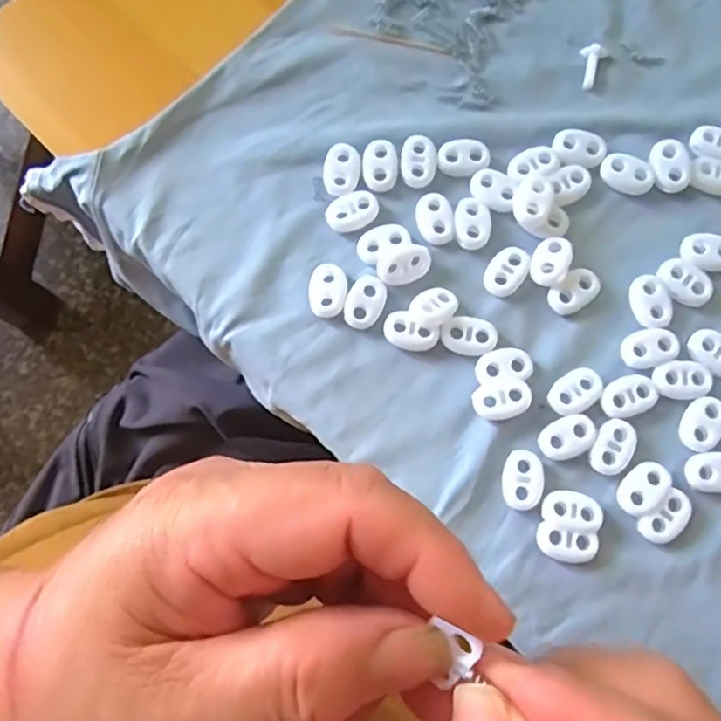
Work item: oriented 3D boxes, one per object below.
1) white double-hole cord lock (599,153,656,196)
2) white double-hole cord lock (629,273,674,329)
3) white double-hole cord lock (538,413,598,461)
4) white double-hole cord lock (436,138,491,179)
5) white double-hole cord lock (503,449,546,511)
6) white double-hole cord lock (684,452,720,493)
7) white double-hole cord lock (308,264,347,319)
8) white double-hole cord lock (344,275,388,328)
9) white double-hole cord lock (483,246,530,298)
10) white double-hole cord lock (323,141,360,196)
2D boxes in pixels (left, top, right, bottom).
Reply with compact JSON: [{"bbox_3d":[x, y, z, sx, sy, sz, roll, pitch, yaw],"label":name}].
[{"bbox_3d":[0.113,-0.079,0.269,0.022,0.005,0.014,30,80,7],"label":"white double-hole cord lock"},{"bbox_3d":[0.118,-0.024,0.258,0.015,0.004,0.023,-12,78,-2],"label":"white double-hole cord lock"},{"bbox_3d":[0.081,0.029,0.246,0.023,0.004,0.015,-28,79,-5],"label":"white double-hole cord lock"},{"bbox_3d":[0.045,-0.087,0.270,0.022,0.004,0.017,7,78,2],"label":"white double-hole cord lock"},{"bbox_3d":[0.063,0.046,0.244,0.015,0.004,0.022,10,79,3],"label":"white double-hole cord lock"},{"bbox_3d":[0.137,0.043,0.244,0.022,0.004,0.015,2,78,1],"label":"white double-hole cord lock"},{"bbox_3d":[-0.013,-0.029,0.262,0.015,0.006,0.022,4,78,2],"label":"white double-hole cord lock"},{"bbox_3d":[0.002,-0.024,0.260,0.014,0.004,0.022,26,80,6],"label":"white double-hole cord lock"},{"bbox_3d":[0.060,-0.036,0.262,0.015,0.004,0.021,37,81,8],"label":"white double-hole cord lock"},{"bbox_3d":[-0.008,-0.081,0.272,0.015,0.005,0.022,4,78,2],"label":"white double-hole cord lock"}]

